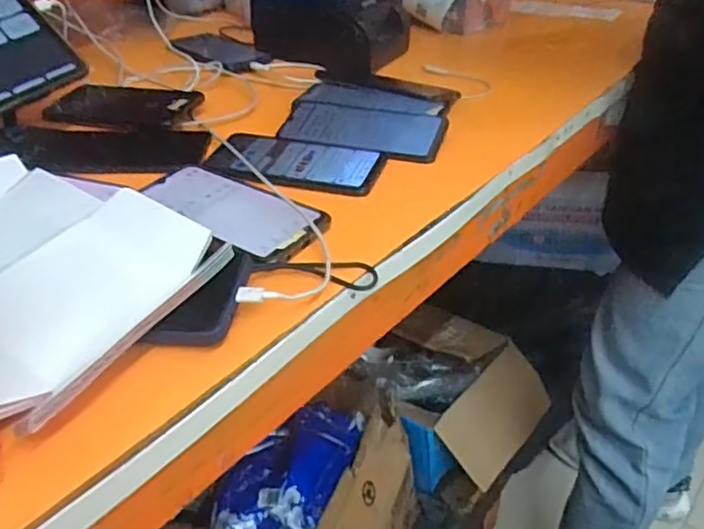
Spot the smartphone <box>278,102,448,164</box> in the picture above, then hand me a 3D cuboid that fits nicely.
[{"bbox_3d":[0.008,-0.139,0.634,0.169,0.008,0.093,11,39,15],"label":"smartphone"}]

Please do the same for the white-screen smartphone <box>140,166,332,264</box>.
[{"bbox_3d":[-0.104,-0.048,0.521,0.166,0.008,0.071,24,44,29],"label":"white-screen smartphone"}]

